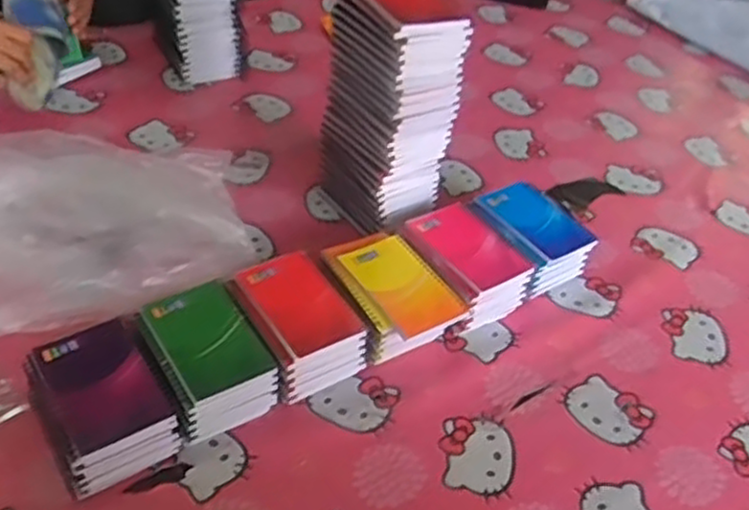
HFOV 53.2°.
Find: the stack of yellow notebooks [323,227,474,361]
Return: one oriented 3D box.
[{"bbox_3d":[0.017,0.045,0.796,0.102,0.063,0.145,-21,48,-28],"label":"stack of yellow notebooks"}]

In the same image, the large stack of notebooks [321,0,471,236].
[{"bbox_3d":[0.015,-0.159,0.866,0.097,0.285,0.129,-21,48,-28],"label":"large stack of notebooks"}]

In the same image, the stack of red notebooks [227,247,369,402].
[{"bbox_3d":[-0.078,0.068,0.755,0.096,0.062,0.143,-21,48,-28],"label":"stack of red notebooks"}]

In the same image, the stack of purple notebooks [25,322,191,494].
[{"bbox_3d":[-0.240,0.134,0.659,0.093,0.060,0.135,-23,49,-30],"label":"stack of purple notebooks"}]

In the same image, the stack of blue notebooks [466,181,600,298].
[{"bbox_3d":[0.183,-0.018,0.895,0.102,0.063,0.134,-23,49,-30],"label":"stack of blue notebooks"}]

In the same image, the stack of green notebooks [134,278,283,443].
[{"bbox_3d":[-0.159,0.096,0.709,0.093,0.068,0.131,-20,48,-27],"label":"stack of green notebooks"}]

